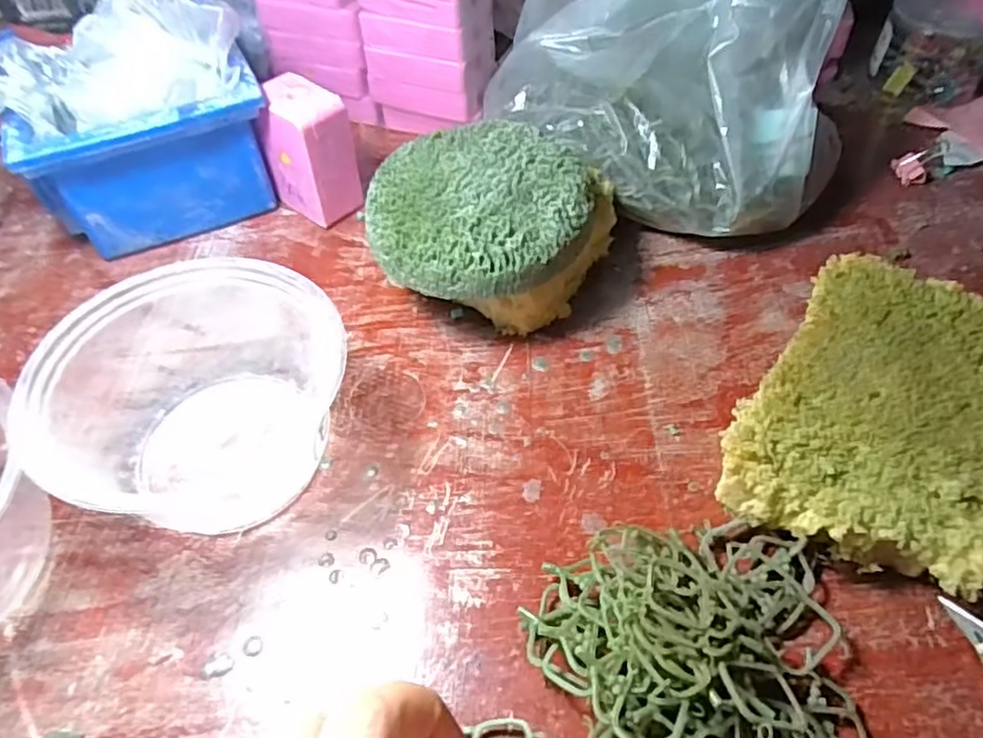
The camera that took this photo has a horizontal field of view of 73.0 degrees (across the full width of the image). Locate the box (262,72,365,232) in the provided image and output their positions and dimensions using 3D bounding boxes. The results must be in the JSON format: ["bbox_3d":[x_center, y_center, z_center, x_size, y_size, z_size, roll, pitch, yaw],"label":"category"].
[{"bbox_3d":[-0.098,-0.117,0.370,0.047,0.070,0.031,34,60,25],"label":"box"}]

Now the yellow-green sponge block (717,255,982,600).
[{"bbox_3d":[0.157,0.019,0.272,0.093,0.044,0.137,25,57,19],"label":"yellow-green sponge block"}]

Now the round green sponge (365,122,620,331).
[{"bbox_3d":[-0.002,-0.066,0.330,0.100,0.065,0.104,18,55,15],"label":"round green sponge"}]

